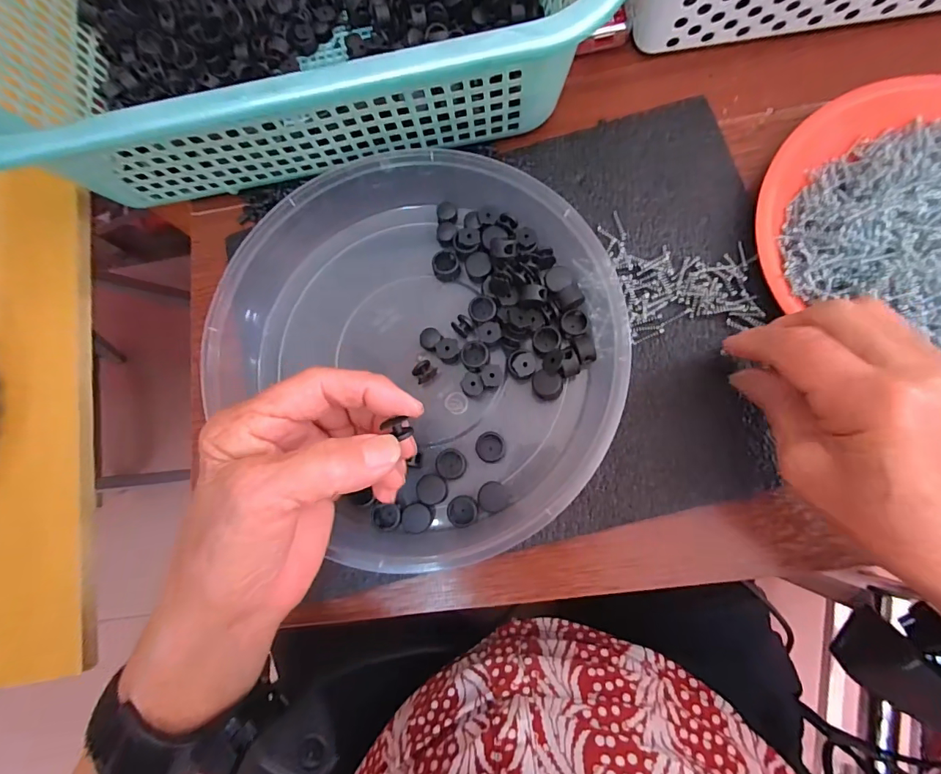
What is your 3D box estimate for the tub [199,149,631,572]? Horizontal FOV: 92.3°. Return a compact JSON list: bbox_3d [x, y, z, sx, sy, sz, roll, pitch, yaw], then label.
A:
[{"bbox_3d":[-0.031,-0.026,0.267,0.230,0.043,0.229,-1,81,6],"label":"tub"}]

